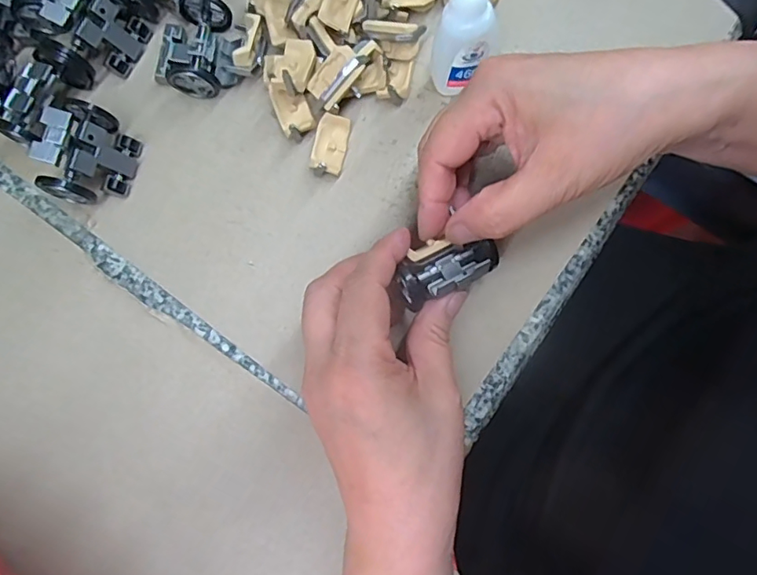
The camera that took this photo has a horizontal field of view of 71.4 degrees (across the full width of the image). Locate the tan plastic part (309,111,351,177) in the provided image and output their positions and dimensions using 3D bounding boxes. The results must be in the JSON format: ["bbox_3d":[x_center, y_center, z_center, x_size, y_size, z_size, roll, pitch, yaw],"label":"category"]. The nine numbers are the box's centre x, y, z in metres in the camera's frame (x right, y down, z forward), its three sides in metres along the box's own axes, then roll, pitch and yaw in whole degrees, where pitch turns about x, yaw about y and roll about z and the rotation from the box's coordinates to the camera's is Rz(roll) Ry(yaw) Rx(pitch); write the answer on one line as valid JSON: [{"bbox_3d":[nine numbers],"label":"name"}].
[{"bbox_3d":[-0.026,-0.077,0.285,0.017,0.012,0.032,10,80,1],"label":"tan plastic part"}]

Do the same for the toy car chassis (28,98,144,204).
[{"bbox_3d":[-0.148,-0.067,0.271,0.034,0.034,0.050,12,80,1],"label":"toy car chassis"}]

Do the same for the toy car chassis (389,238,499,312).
[{"bbox_3d":[0.032,-0.008,0.245,0.051,0.008,0.021,-22,81,-4],"label":"toy car chassis"}]

